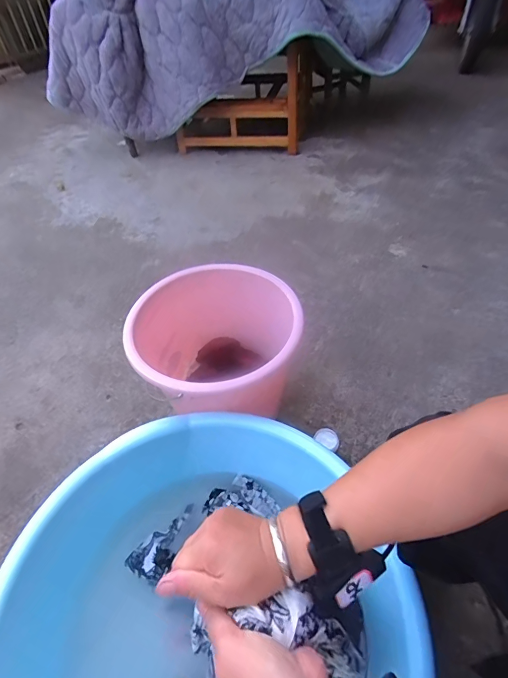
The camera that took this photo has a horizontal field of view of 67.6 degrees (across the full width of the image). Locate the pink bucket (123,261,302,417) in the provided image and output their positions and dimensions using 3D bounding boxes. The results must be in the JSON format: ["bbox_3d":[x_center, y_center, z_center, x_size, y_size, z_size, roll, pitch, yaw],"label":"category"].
[{"bbox_3d":[-0.065,0.057,0.823,0.322,0.308,0.302,-2,49,2],"label":"pink bucket"}]

